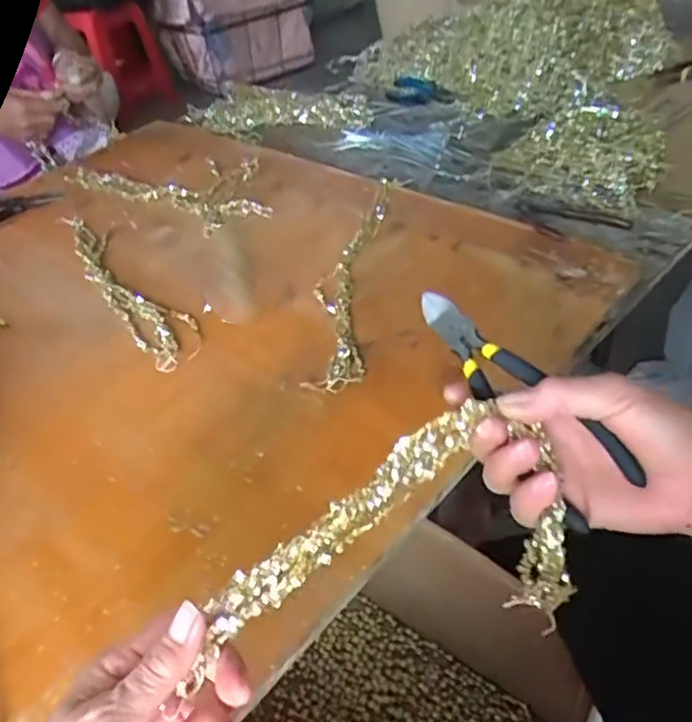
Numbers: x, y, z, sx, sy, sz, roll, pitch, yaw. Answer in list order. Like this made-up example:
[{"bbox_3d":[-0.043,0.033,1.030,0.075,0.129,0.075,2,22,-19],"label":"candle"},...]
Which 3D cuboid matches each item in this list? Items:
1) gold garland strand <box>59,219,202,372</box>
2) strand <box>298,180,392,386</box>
[{"bbox_3d":[-0.263,-0.098,0.740,0.062,0.008,0.365,-28,46,-23],"label":"gold garland strand"},{"bbox_3d":[0.004,-0.100,0.688,0.064,0.020,0.352,1,42,9],"label":"strand"}]

